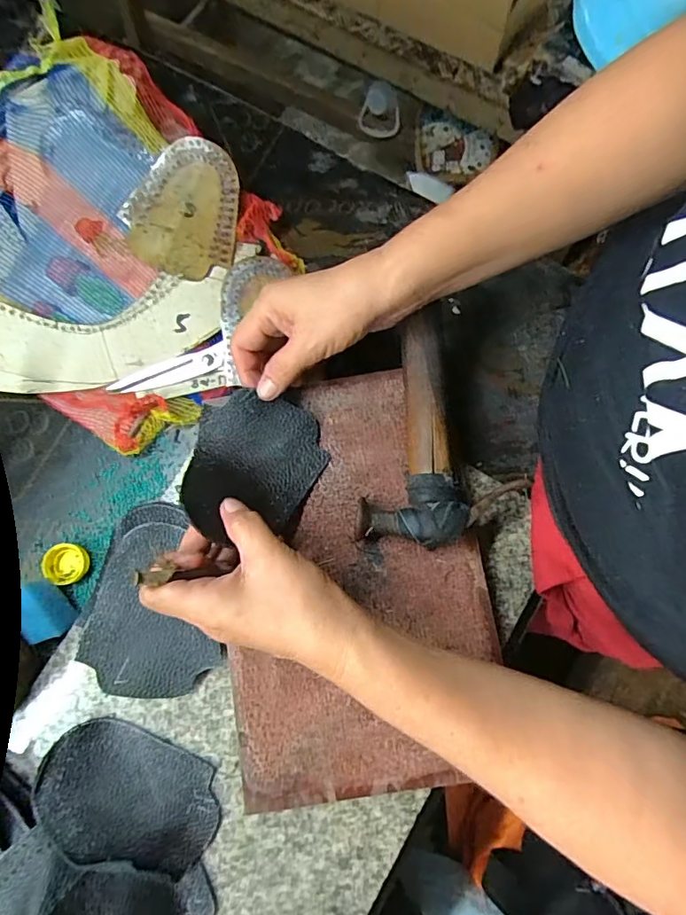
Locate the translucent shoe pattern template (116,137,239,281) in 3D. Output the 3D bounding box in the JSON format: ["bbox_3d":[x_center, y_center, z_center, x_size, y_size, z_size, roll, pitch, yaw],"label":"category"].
[{"bbox_3d":[-0.121,-0.194,0.399,0.086,0.009,0.101,39,89,-10],"label":"translucent shoe pattern template"}]

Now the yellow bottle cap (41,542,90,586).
[{"bbox_3d":[-0.213,0.081,0.387,0.029,0.012,0.031,0,78,0],"label":"yellow bottle cap"}]

